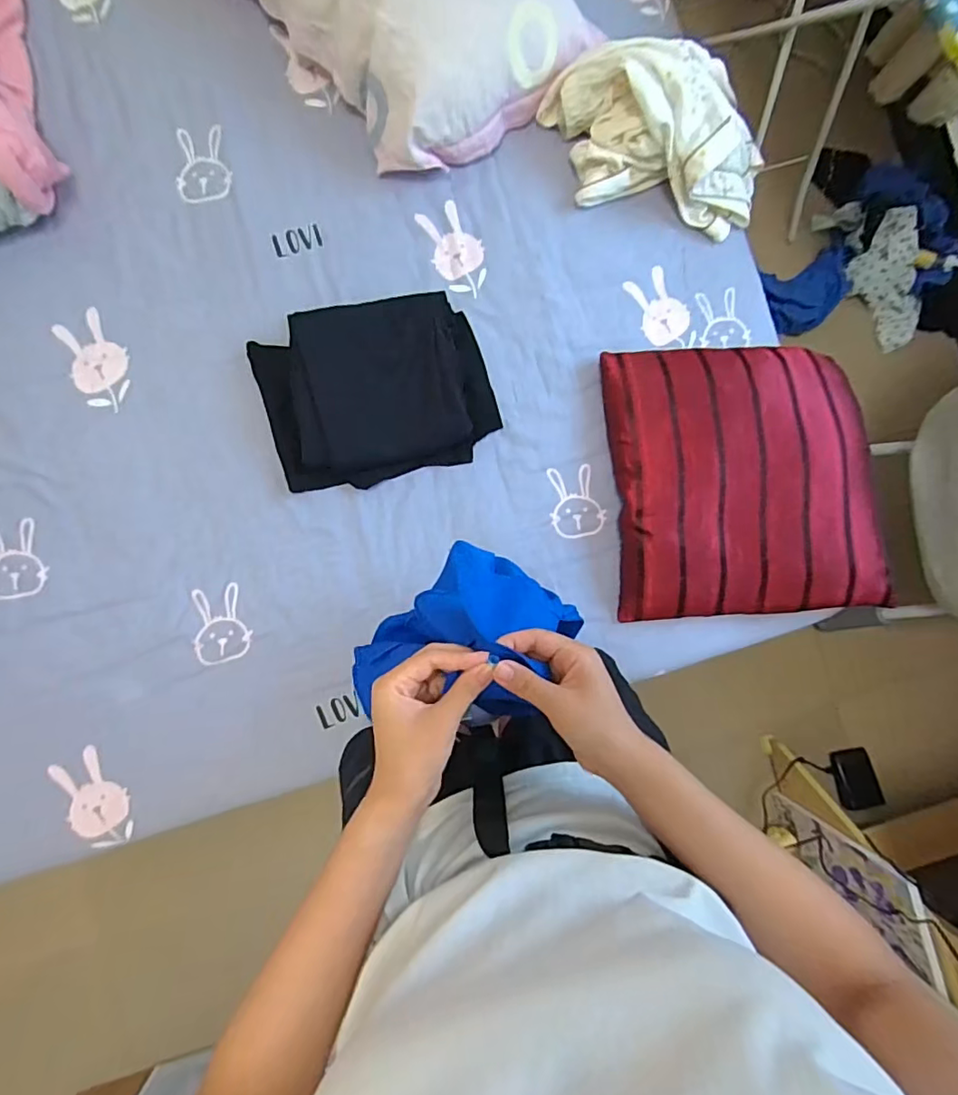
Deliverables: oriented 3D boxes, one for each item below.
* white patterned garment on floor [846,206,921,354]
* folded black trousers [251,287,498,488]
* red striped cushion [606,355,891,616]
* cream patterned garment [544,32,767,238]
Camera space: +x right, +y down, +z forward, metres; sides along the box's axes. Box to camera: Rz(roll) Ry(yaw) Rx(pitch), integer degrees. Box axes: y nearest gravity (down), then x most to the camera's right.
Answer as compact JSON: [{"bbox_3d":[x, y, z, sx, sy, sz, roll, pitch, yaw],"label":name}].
[{"bbox_3d":[0.996,-0.636,1.337,0.115,0.108,0.306,-30,117,-4],"label":"white patterned garment on floor"},{"bbox_3d":[-0.152,-0.234,0.842,0.345,0.098,0.244,-15,89,-4],"label":"folded black trousers"},{"bbox_3d":[0.415,-0.106,0.877,0.391,0.086,0.413,-4,88,-4],"label":"red striped cushion"},{"bbox_3d":[0.281,-0.648,0.862,0.350,0.135,0.198,12,87,-4],"label":"cream patterned garment"}]

